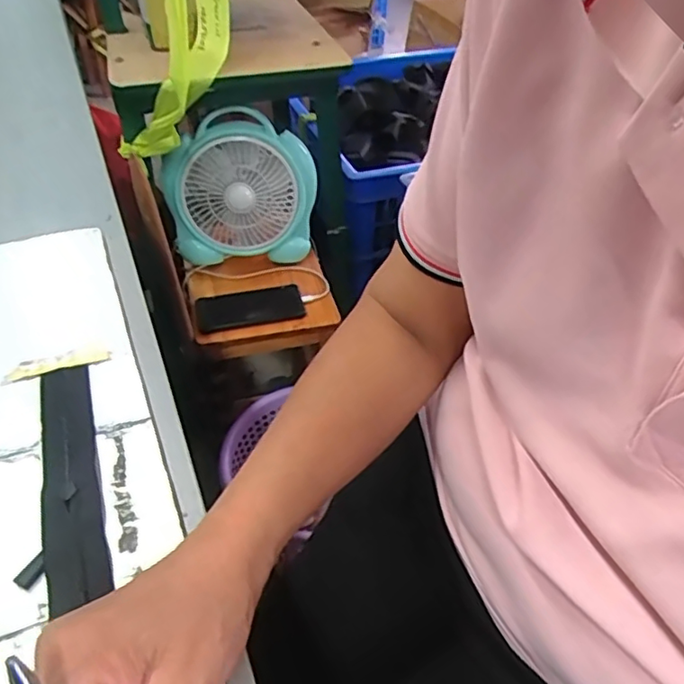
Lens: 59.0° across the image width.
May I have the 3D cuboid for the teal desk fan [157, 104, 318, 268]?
[{"bbox_3d":[-0.167,-0.250,1.001,0.240,0.235,0.080,-8,43,-9],"label":"teal desk fan"}]

